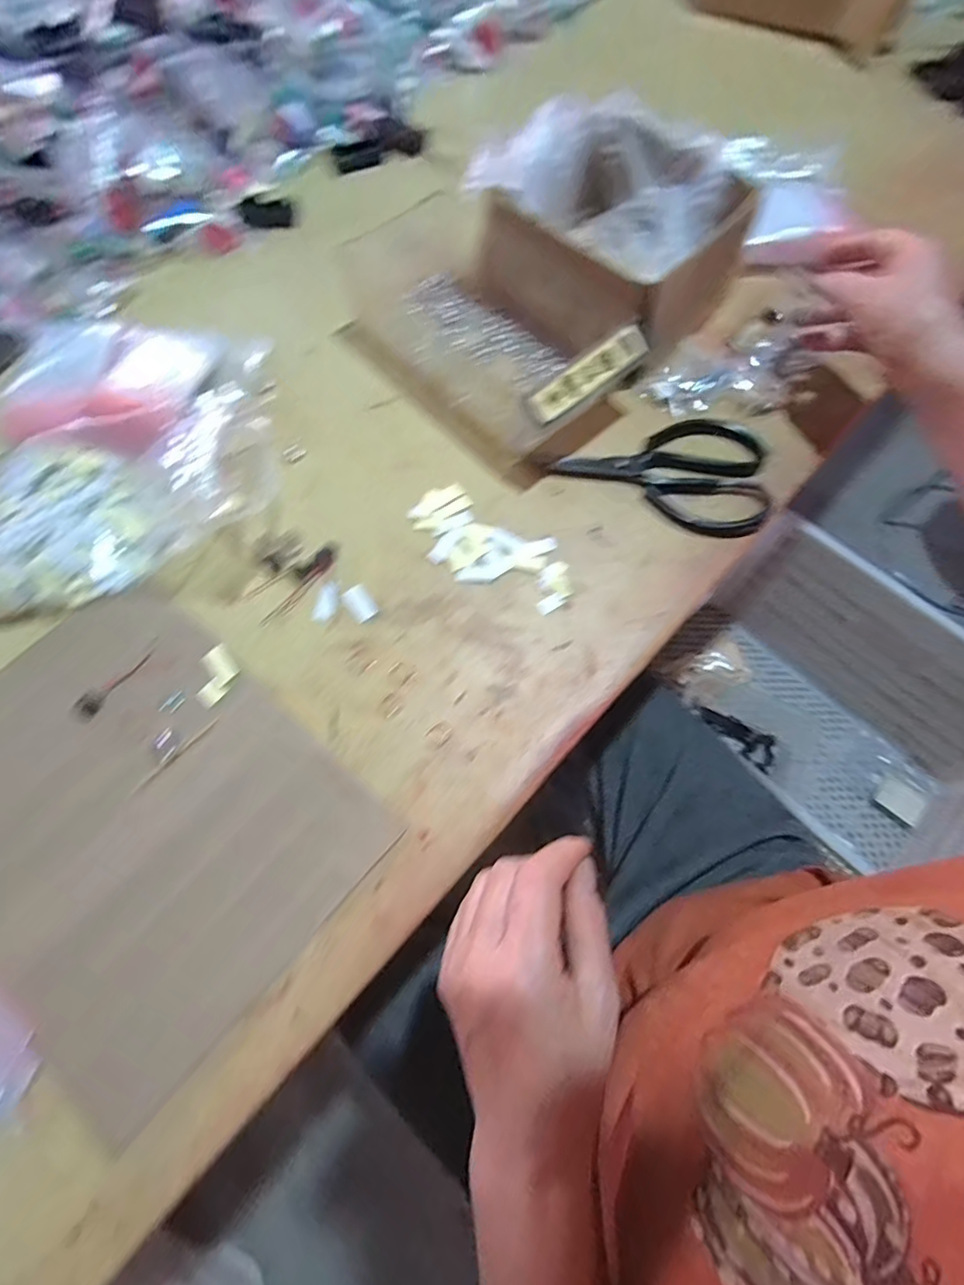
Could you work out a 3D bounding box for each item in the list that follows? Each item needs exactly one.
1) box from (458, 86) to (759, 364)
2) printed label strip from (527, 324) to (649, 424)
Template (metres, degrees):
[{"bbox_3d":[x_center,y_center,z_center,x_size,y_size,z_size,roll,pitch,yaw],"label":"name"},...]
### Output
[{"bbox_3d":[0.122,-0.360,0.477,0.213,0.093,0.188,-43,74,-15],"label":"box"},{"bbox_3d":[0.079,-0.196,0.404,0.109,0.006,0.023,-40,99,-14],"label":"printed label strip"}]

